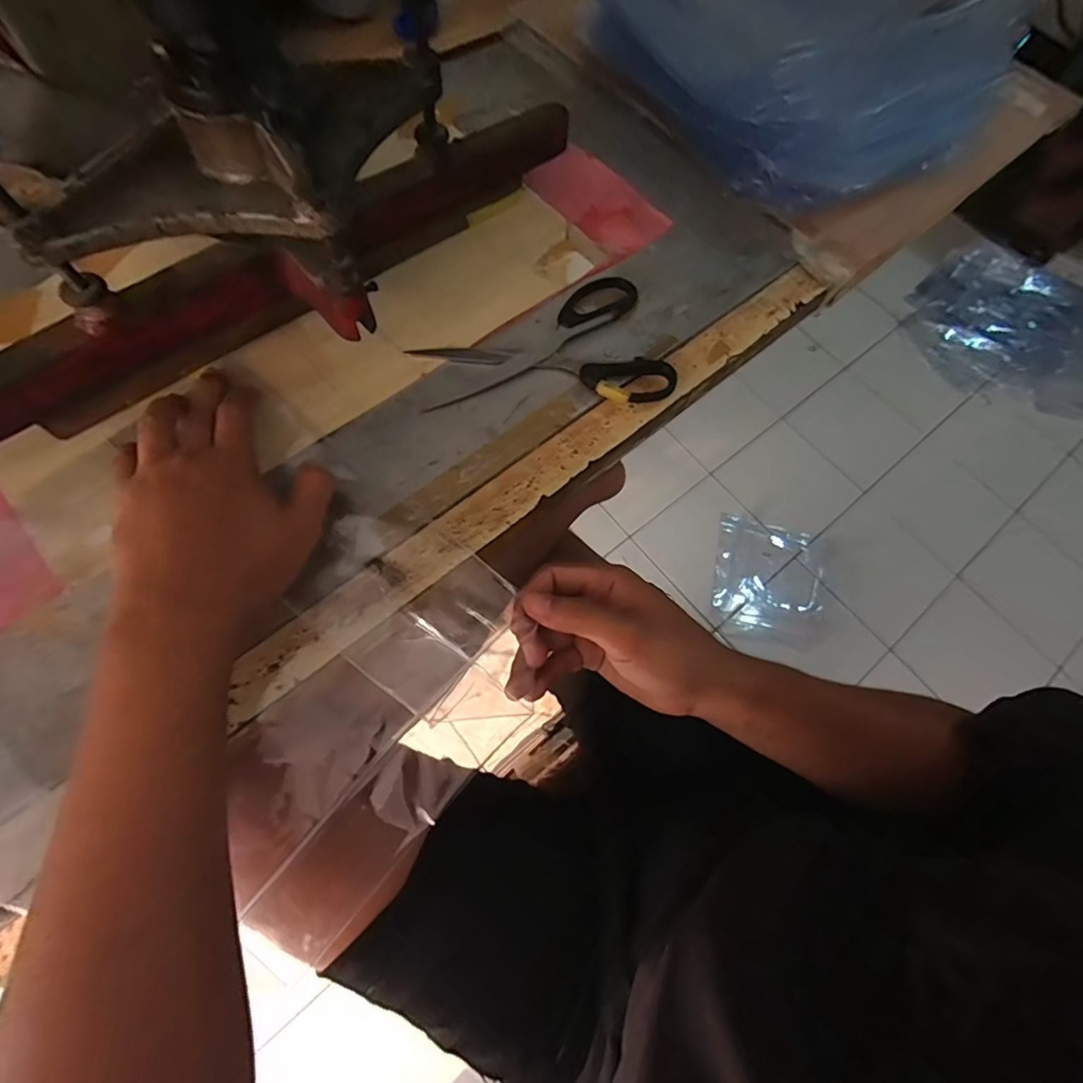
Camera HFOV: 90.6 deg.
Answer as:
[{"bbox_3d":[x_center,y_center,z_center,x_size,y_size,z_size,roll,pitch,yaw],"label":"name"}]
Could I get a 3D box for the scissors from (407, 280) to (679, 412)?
[{"bbox_3d":[0.001,-0.139,0.399,0.177,0.007,0.117,-14,69,-10],"label":"scissors"}]

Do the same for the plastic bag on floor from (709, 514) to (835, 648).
[{"bbox_3d":[0.565,0.100,1.323,0.280,0.022,0.308,10,67,-1],"label":"plastic bag on floor"}]

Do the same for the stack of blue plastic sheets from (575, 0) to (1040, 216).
[{"bbox_3d":[0.226,-0.462,0.493,0.269,0.110,0.326,-27,72,-15],"label":"stack of blue plastic sheets"}]

